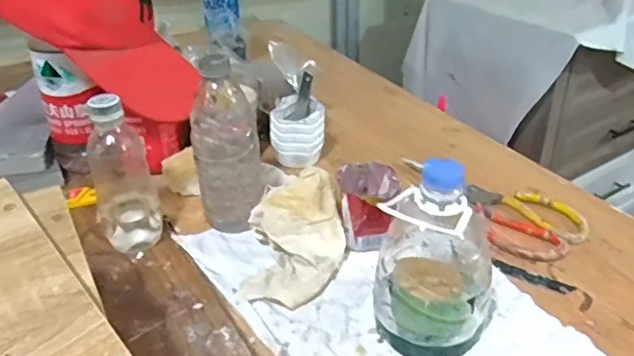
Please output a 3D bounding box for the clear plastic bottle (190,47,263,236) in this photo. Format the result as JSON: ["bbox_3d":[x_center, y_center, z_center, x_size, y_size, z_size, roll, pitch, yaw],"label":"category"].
[{"bbox_3d":[-0.099,-0.035,0.646,0.066,0.179,0.054,16,35,25],"label":"clear plastic bottle"}]

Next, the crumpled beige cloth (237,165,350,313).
[{"bbox_3d":[-0.024,0.056,0.615,0.103,0.071,0.131,1,31,2],"label":"crumpled beige cloth"}]

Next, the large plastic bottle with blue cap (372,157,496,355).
[{"bbox_3d":[0.104,0.061,0.522,0.103,0.166,0.112,10,33,17],"label":"large plastic bottle with blue cap"}]

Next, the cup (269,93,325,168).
[{"bbox_3d":[-0.026,-0.062,0.799,0.067,0.072,0.073,0,31,0],"label":"cup"}]

